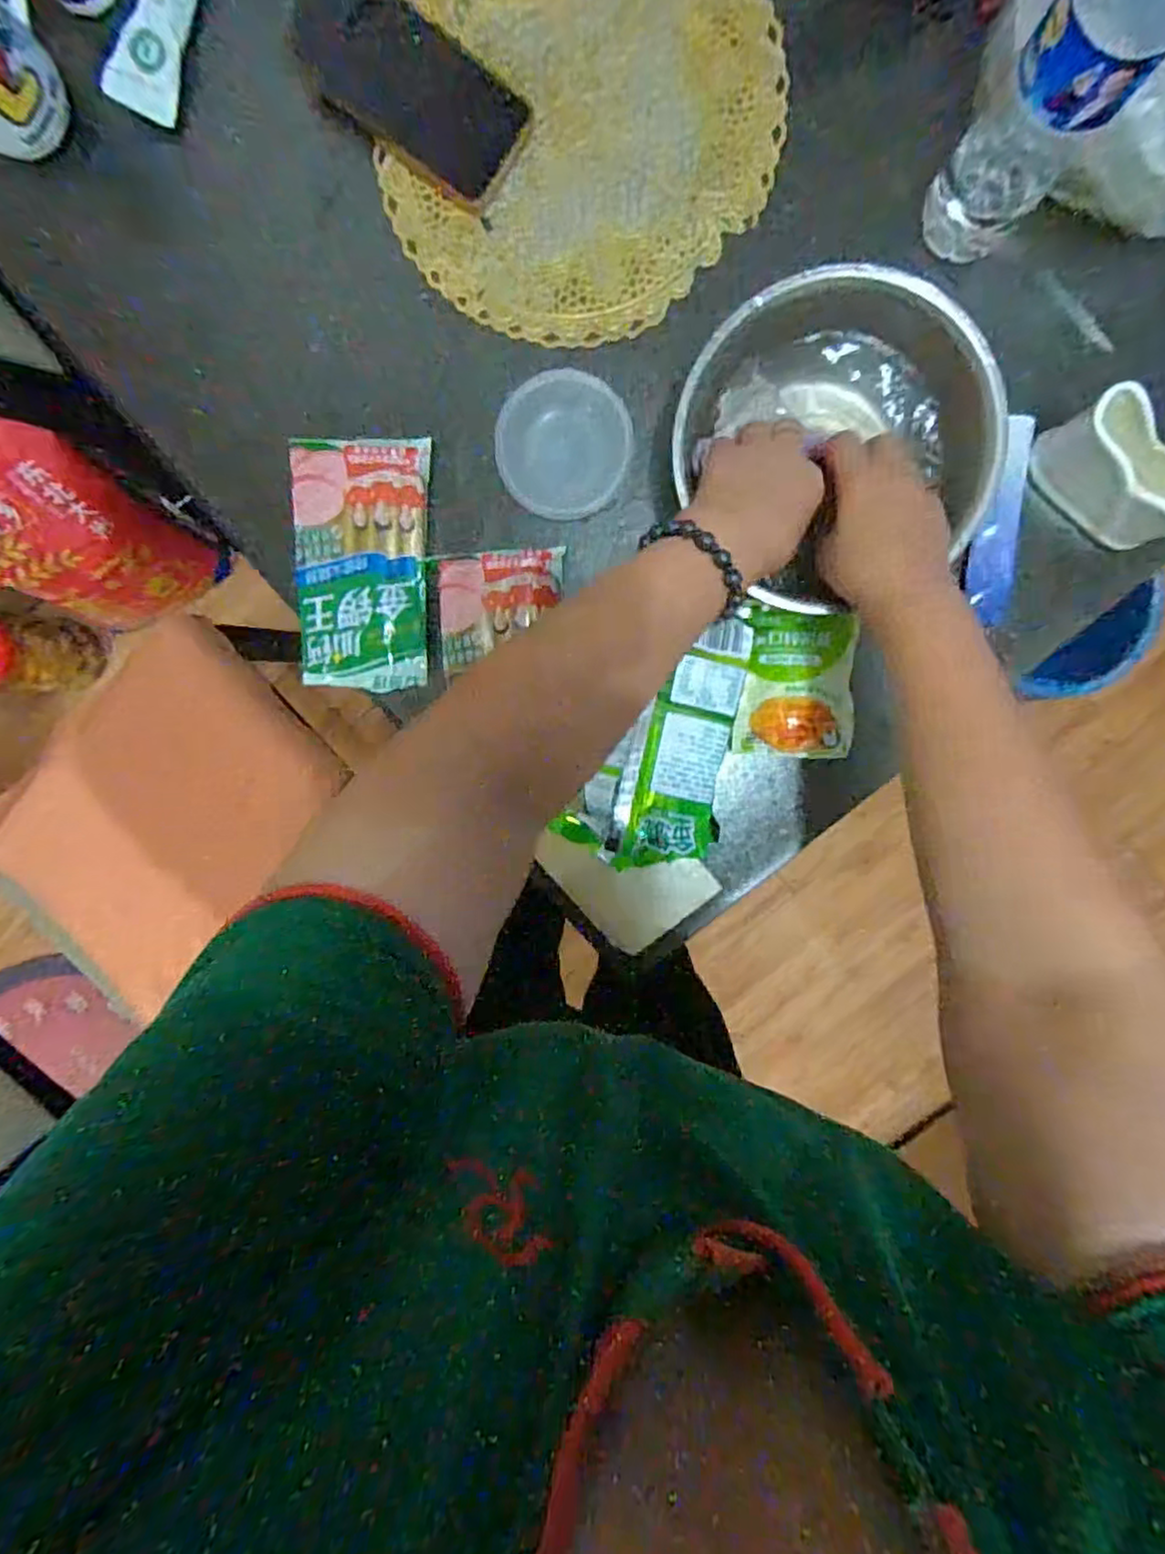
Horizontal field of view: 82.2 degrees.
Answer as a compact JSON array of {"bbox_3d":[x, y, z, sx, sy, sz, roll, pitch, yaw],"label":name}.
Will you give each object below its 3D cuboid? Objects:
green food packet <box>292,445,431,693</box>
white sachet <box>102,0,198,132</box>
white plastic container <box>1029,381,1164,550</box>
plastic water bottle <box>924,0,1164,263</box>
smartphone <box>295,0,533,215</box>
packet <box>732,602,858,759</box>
[{"bbox_3d":[-0.170,-0.162,0.513,0.099,0.018,0.183,3,98,2],"label":"green food packet"},{"bbox_3d":[-0.296,-0.535,0.469,0.047,0.012,0.130,20,98,0],"label":"white sachet"},{"bbox_3d":[0.378,-0.209,0.470,0.056,0.080,0.116,-43,94,7],"label":"white plastic container"},{"bbox_3d":[0.269,-0.385,0.376,0.062,0.216,0.062,0,98,3],"label":"plastic water bottle"},{"bbox_3d":[-0.125,-0.493,0.478,0.167,0.004,0.083,32,99,-10],"label":"smartphone"},{"bbox_3d":[0.170,-0.073,0.526,0.087,0.025,0.112,6,98,2],"label":"packet"}]

